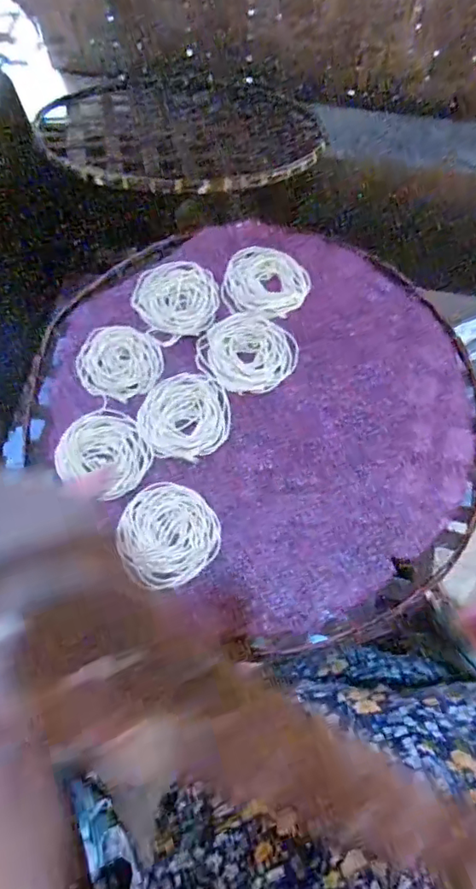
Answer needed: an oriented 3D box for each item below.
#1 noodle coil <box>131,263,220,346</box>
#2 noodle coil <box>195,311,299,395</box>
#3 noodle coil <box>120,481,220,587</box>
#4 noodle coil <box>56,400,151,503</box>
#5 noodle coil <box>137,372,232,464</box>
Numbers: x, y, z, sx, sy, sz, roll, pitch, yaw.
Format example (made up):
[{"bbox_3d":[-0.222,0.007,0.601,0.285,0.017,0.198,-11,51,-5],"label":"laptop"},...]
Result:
[{"bbox_3d":[-0.054,-0.131,0.465,0.074,0.004,0.075,1,70,-2],"label":"noodle coil"},{"bbox_3d":[0.009,-0.082,0.451,0.080,0.004,0.078,1,70,-2],"label":"noodle coil"},{"bbox_3d":[-0.054,0.067,0.390,0.074,0.006,0.076,1,70,-2],"label":"noodle coil"},{"bbox_3d":[-0.108,0.008,0.419,0.075,0.012,0.070,1,70,-2],"label":"noodle coil"},{"bbox_3d":[-0.044,-0.025,0.428,0.074,0.004,0.076,1,70,-2],"label":"noodle coil"}]

